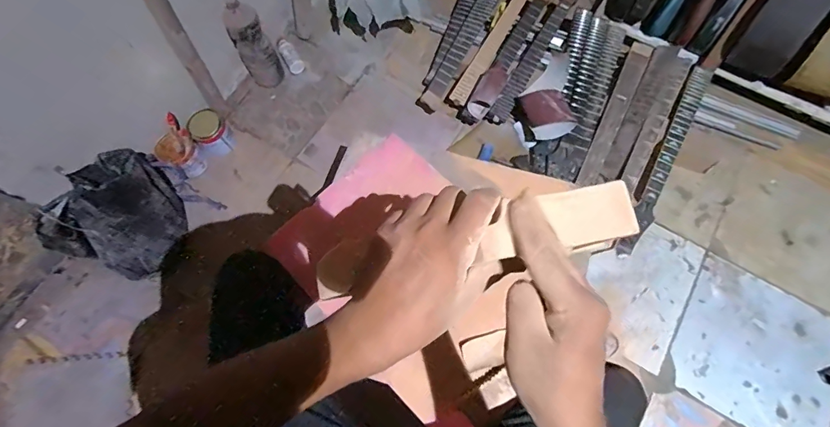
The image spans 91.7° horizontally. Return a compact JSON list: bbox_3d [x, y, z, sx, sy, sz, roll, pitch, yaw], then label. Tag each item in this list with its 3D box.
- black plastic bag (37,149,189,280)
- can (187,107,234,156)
[{"bbox_3d":[-0.709,-0.005,1.006,0.149,0.295,0.301,15,71,6],"label":"black plastic bag"},{"bbox_3d":[-0.613,-0.246,1.223,0.099,0.103,0.128,-39,75,-11],"label":"can"}]

